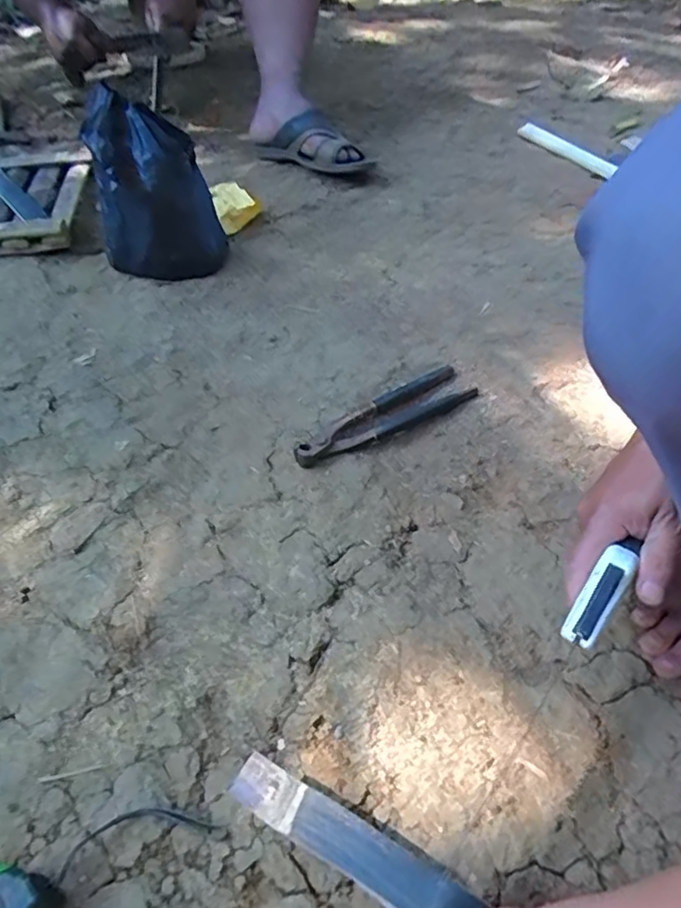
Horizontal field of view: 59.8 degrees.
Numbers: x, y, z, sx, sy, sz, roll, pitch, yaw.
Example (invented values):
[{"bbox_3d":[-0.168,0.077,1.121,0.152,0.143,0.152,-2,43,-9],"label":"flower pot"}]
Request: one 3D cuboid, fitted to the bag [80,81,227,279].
[{"bbox_3d":[-0.241,-0.333,0.771,0.148,0.217,0.130,-14,52,-10],"label":"bag"}]

